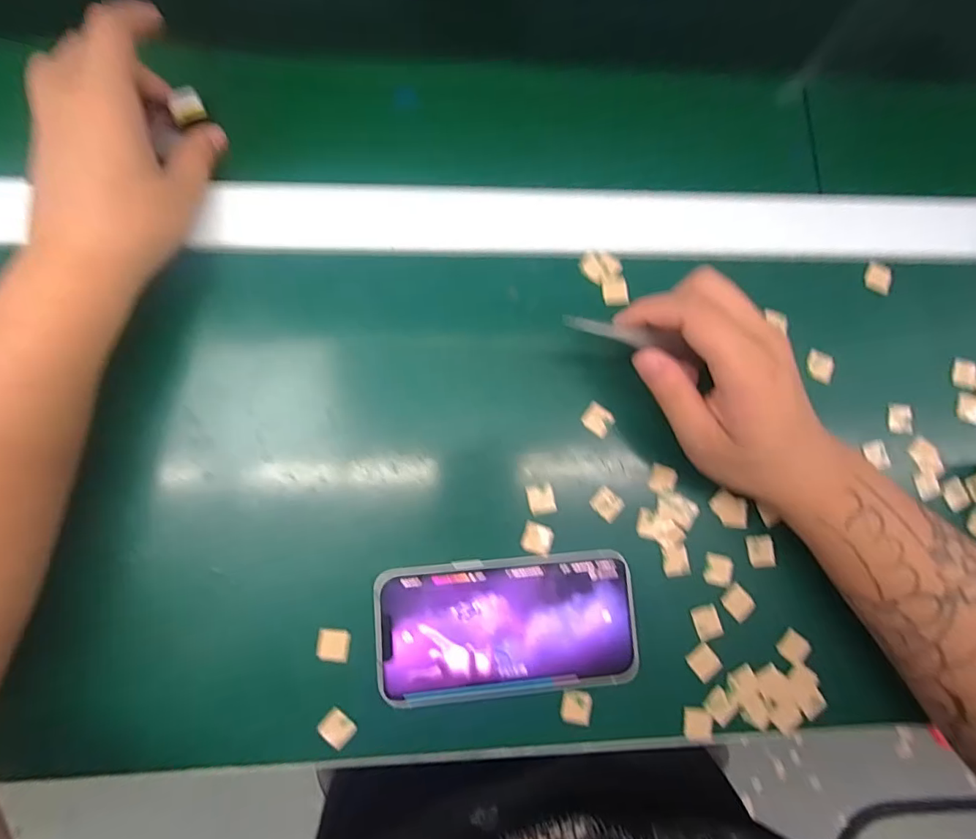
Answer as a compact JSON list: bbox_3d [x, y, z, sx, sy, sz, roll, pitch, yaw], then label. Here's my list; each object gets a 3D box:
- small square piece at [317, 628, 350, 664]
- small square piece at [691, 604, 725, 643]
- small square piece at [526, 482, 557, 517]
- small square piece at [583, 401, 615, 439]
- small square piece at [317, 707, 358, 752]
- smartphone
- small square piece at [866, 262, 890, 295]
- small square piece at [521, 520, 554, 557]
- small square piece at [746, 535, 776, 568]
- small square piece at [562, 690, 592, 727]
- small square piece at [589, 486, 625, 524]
[{"bbox_3d":[-0.087,0.128,0.280,0.017,0.005,0.016,6,81,-2],"label":"small square piece"},{"bbox_3d":[0.133,0.122,0.297,0.016,0.004,0.020,-17,84,-8],"label":"small square piece"},{"bbox_3d":[0.033,0.048,0.297,0.016,0.004,0.018,-12,82,-5],"label":"small square piece"},{"bbox_3d":[0.069,0.000,0.306,0.018,0.004,0.016,38,80,1],"label":"small square piece"},{"bbox_3d":[-0.084,0.172,0.276,0.019,0.004,0.015,42,82,4],"label":"small square piece"},{"bbox_3d":[0.012,0.118,0.283,0.144,0.007,0.073,-3,82,-6],"label":"smartphone"},{"bbox_3d":[0.262,-0.095,0.332,0.013,0.006,0.021,18,80,-3],"label":"small square piece"},{"bbox_3d":[0.030,0.071,0.295,0.018,0.004,0.017,20,81,0],"label":"small square piece"},{"bbox_3d":[0.169,0.082,0.305,0.015,0.004,0.020,-7,83,-7],"label":"small square piece"},{"bbox_3d":[0.051,0.167,0.287,0.018,0.004,0.018,11,81,-1],"label":"small square piece"},{"bbox_3d":[0.073,0.051,0.299,0.019,0.004,0.016,43,80,2],"label":"small square piece"}]

